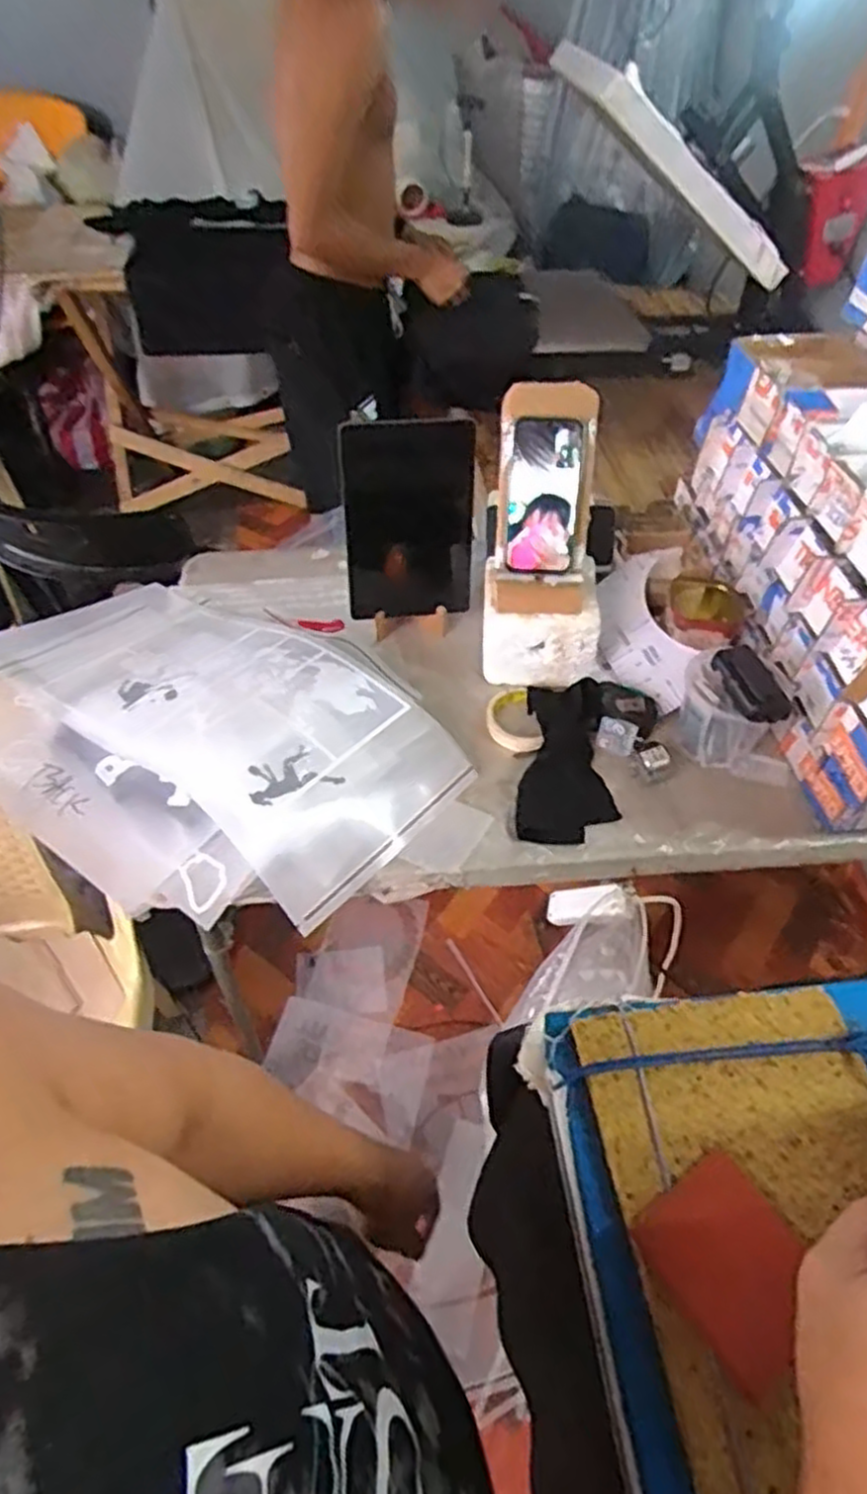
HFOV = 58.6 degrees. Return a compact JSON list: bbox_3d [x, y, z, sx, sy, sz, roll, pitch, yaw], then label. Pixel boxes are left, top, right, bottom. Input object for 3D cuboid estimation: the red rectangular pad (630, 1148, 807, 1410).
[{"bbox_3d":[0.168,0.288,0.430,0.073,0.017,0.091,-26,55,-22],"label":"red rectangular pad"}]

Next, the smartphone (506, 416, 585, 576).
[{"bbox_3d":[0.125,-0.279,0.869,0.071,0.166,0.016,6,30,7],"label":"smartphone"}]

